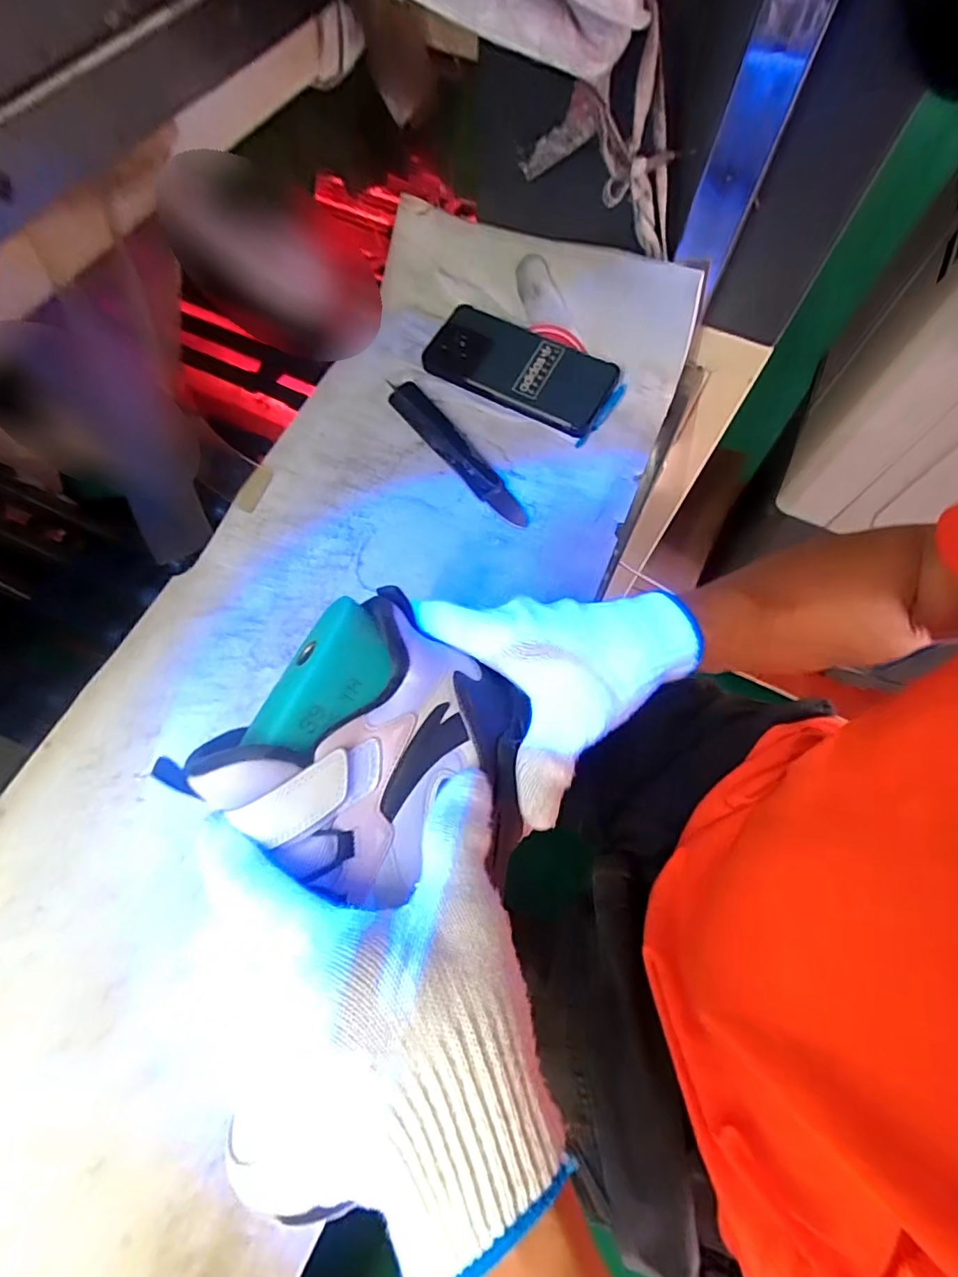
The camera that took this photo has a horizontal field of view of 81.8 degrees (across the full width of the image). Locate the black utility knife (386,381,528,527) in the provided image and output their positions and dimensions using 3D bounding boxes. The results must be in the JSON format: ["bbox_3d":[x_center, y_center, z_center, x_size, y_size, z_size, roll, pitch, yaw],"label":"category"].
[{"bbox_3d":[-0.018,-0.159,0.465,0.030,0.012,0.169,-37,74,-16],"label":"black utility knife"}]

